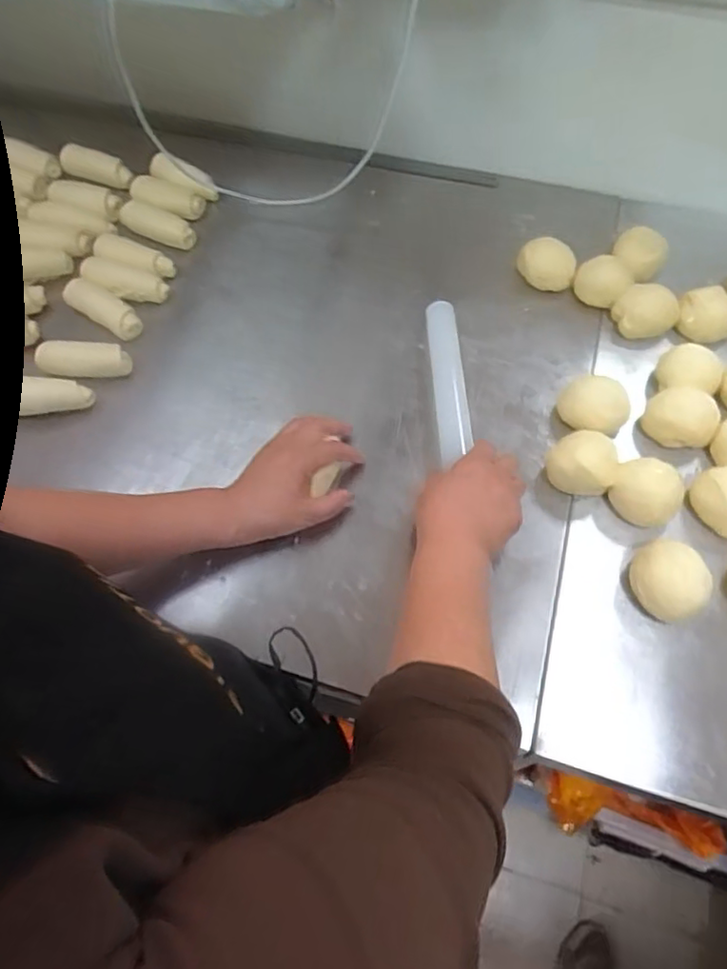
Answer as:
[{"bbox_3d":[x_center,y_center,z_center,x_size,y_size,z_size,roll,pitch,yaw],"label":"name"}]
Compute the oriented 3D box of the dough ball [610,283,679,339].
[{"bbox_3d":[0.307,-0.191,0.656,0.060,0.033,0.057,0,60,0],"label":"dough ball"}]

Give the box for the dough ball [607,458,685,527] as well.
[{"bbox_3d":[0.256,0.006,0.545,0.063,0.040,0.051,35,66,18],"label":"dough ball"}]

